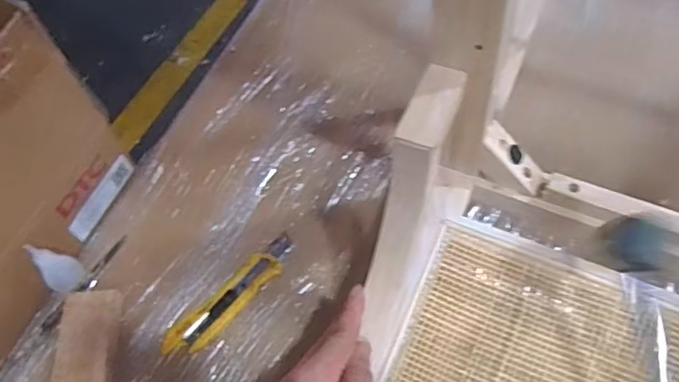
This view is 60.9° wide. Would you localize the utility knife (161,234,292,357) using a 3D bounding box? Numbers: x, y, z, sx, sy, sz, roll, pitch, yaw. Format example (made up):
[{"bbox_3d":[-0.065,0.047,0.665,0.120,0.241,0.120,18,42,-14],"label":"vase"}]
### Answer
[{"bbox_3d":[-0.105,0.105,0.574,0.158,0.018,0.038,-41,64,-18],"label":"utility knife"}]

